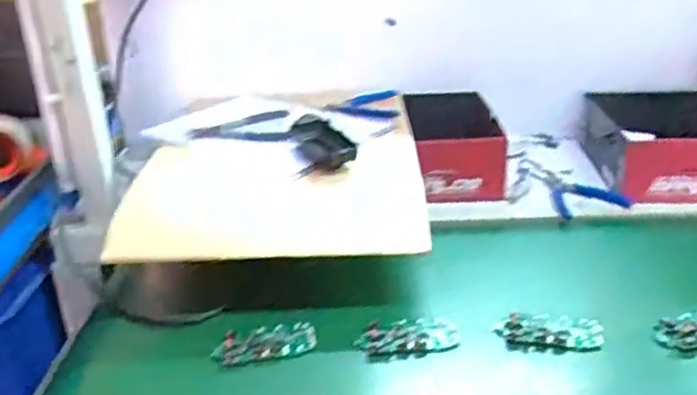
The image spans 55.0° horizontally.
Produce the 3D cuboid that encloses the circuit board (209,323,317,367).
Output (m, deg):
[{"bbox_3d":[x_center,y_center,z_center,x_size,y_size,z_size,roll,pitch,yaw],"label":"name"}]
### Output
[{"bbox_3d":[-0.083,0.144,0.666,0.099,0.016,0.044,-10,26,-16],"label":"circuit board"}]

